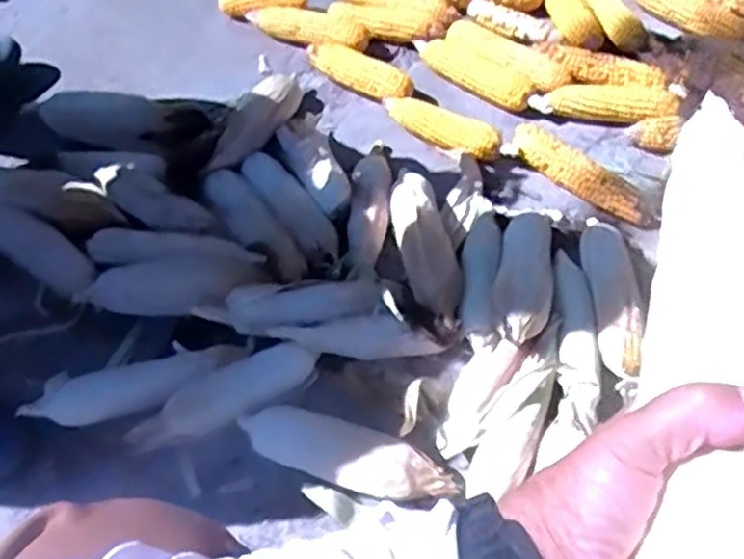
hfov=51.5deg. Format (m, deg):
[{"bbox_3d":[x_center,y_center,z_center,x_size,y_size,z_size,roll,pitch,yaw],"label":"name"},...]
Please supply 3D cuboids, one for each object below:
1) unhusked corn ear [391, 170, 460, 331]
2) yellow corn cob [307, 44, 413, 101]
[{"bbox_3d":[0.063,-0.032,0.931,0.058,0.055,0.220,-9,55,-1],"label":"unhusked corn ear"},{"bbox_3d":[-0.022,-0.310,1.166,0.192,0.045,0.049,31,63,24],"label":"yellow corn cob"}]

